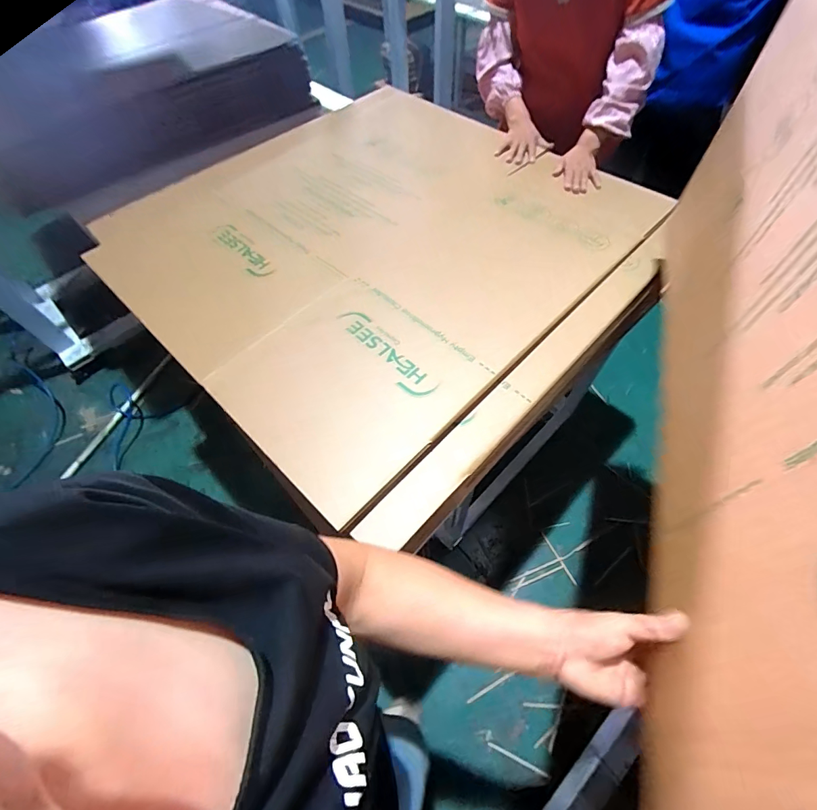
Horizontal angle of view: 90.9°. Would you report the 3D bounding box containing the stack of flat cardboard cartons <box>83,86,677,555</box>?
[{"bbox_3d":[-0.075,-0.388,0.981,1.125,0.112,1.037,40,68,23],"label":"stack of flat cardboard cartons"}]

